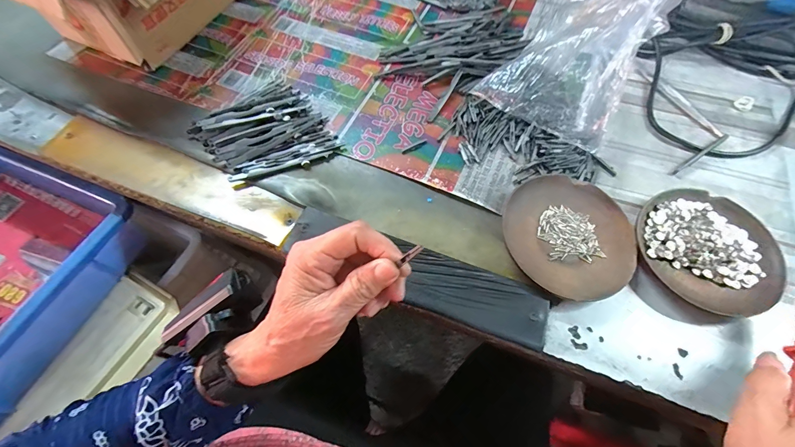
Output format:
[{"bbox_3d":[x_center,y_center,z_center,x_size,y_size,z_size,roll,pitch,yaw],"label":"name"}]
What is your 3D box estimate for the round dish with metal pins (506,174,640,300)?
[{"bbox_3d":[0.150,0.010,0.304,0.111,0.018,0.111,0,62,0],"label":"round dish with metal pins"}]

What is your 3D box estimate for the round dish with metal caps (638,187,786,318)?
[{"bbox_3d":[0.274,0.020,0.304,0.113,0.015,0.111,0,62,0],"label":"round dish with metal caps"}]

